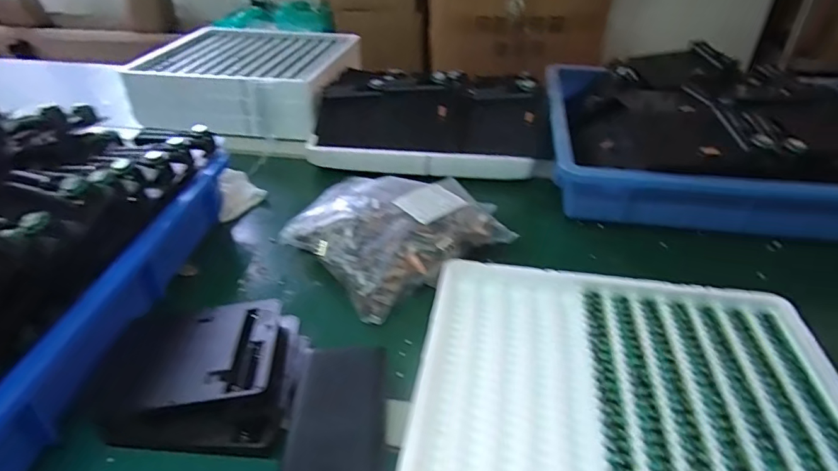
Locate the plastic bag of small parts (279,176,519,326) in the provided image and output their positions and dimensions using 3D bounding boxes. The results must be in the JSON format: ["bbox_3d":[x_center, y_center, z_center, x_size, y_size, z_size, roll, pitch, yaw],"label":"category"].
[{"bbox_3d":[-0.024,-0.020,0.563,0.217,0.055,0.193,-26,42,-30],"label":"plastic bag of small parts"}]

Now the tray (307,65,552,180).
[{"bbox_3d":[0.016,-0.169,0.729,0.341,0.097,0.173,2,36,4],"label":"tray"}]

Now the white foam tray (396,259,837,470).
[{"bbox_3d":[0.159,0.122,0.367,0.313,0.023,0.294,5,34,10],"label":"white foam tray"}]

